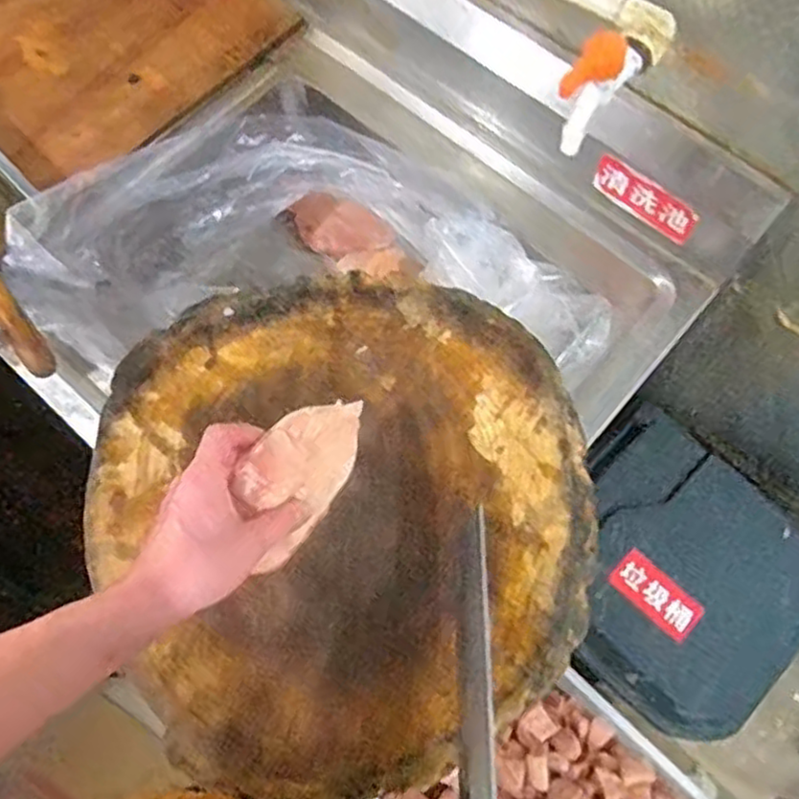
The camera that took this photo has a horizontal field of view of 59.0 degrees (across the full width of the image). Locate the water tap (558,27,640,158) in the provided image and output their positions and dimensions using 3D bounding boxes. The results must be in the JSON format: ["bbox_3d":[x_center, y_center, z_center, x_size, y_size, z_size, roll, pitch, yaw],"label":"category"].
[{"bbox_3d":[0.156,-0.252,0.559,0.031,0.071,0.095,37,73,13],"label":"water tap"}]

